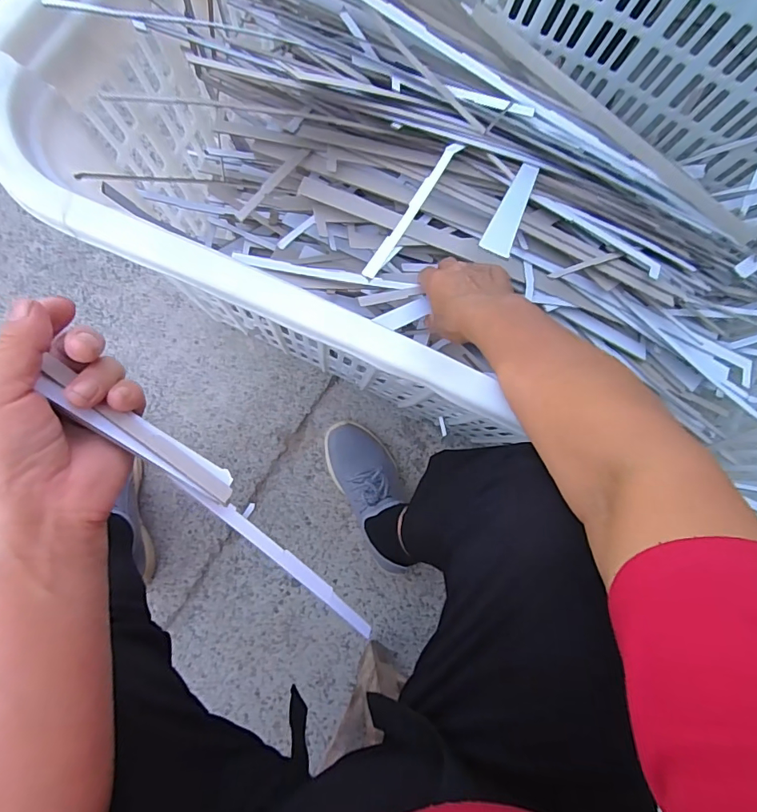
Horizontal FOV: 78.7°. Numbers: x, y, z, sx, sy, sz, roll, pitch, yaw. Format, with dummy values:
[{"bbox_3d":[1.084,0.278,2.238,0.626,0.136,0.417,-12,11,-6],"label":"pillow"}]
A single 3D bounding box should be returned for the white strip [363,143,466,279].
[{"bbox_3d":[0.038,-0.197,0.448,0.013,0.007,0.230,31,61,-5],"label":"white strip"}]

